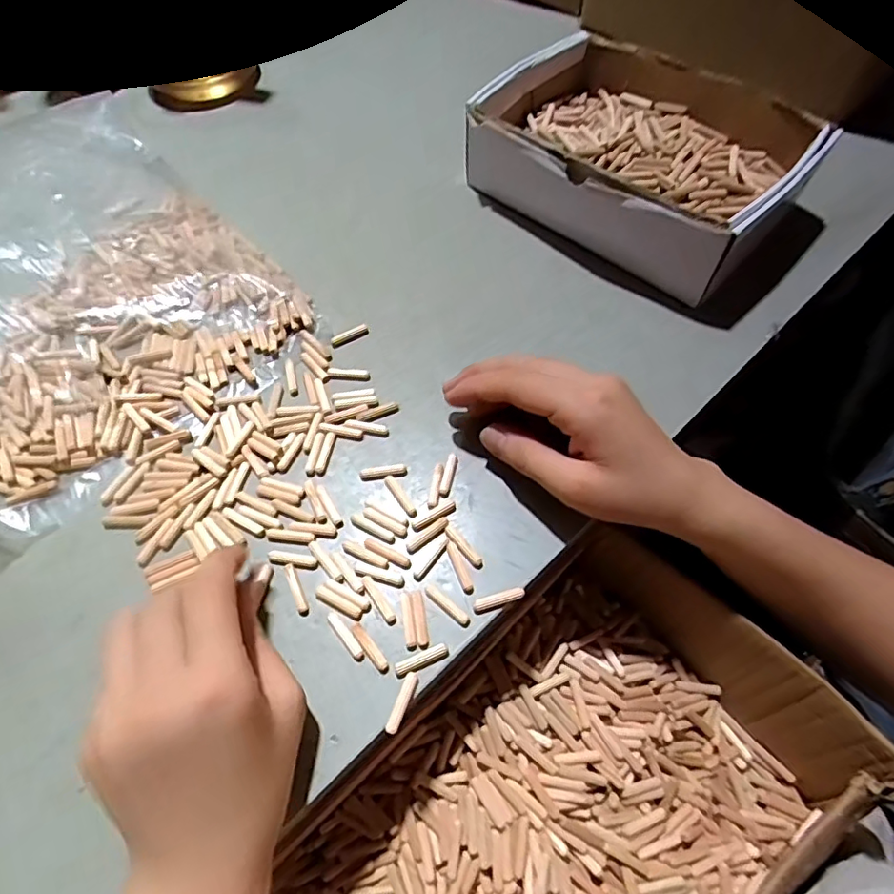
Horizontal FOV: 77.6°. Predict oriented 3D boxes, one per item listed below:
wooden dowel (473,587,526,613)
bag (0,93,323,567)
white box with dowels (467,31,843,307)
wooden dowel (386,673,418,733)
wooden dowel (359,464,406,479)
[{"bbox_3d":[0.029,0.085,0.311,0.029,0.007,0.008,-15,61,-9],"label":"wooden dowel"},{"bbox_3d":[-0.296,-0.137,0.413,0.268,0.067,0.354,-39,67,-21],"label":"bag"},{"bbox_3d":[0.167,-0.258,0.489,0.246,0.076,0.219,39,66,20],"label":"white box with dowels"},{"bbox_3d":[-0.023,0.131,0.285,0.007,0.004,0.030,18,61,10],"label":"wooden dowel"},{"bbox_3d":[-0.041,0.016,0.356,0.029,0.006,0.008,-9,60,-6],"label":"wooden dowel"}]

